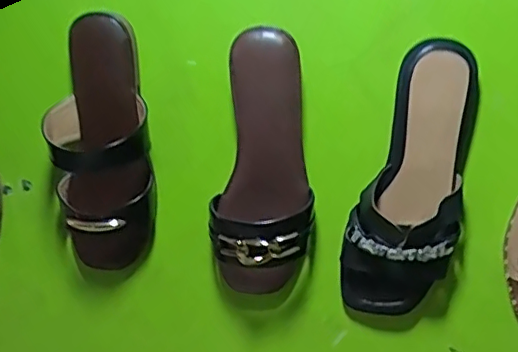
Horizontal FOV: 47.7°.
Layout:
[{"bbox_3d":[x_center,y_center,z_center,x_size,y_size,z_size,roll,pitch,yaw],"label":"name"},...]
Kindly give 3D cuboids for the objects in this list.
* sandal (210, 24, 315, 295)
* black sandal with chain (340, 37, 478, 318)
[{"bbox_3d":[0.006,-0.001,0.527,0.087,0.236,0.051,4,14,-8],"label":"sandal"},{"bbox_3d":[0.133,0.010,0.521,0.093,0.247,0.062,10,14,17],"label":"black sandal with chain"}]

